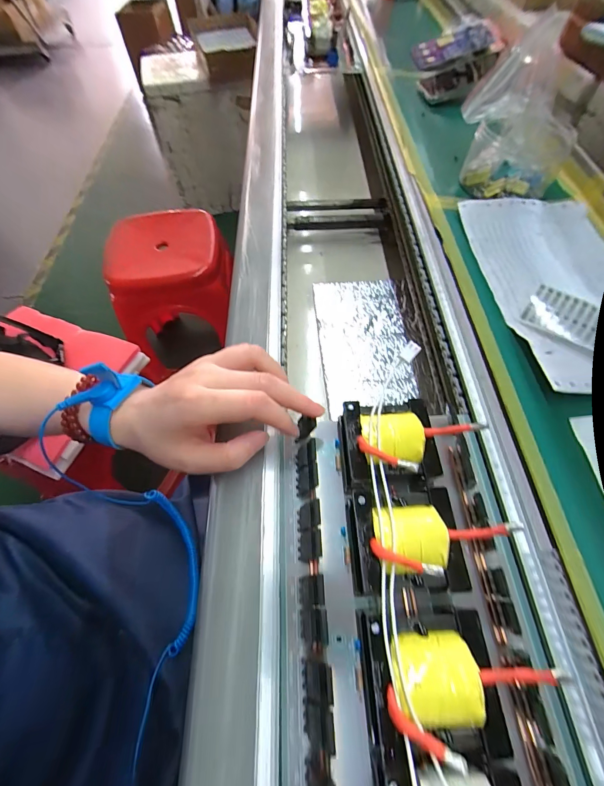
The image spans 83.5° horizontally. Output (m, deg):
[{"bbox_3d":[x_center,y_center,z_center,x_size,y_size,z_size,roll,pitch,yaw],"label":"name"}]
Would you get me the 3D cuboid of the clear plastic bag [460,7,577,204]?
[{"bbox_3d":[0.233,-0.283,0.349,0.091,0.115,0.106,-15,61,-6],"label":"clear plastic bag"}]

